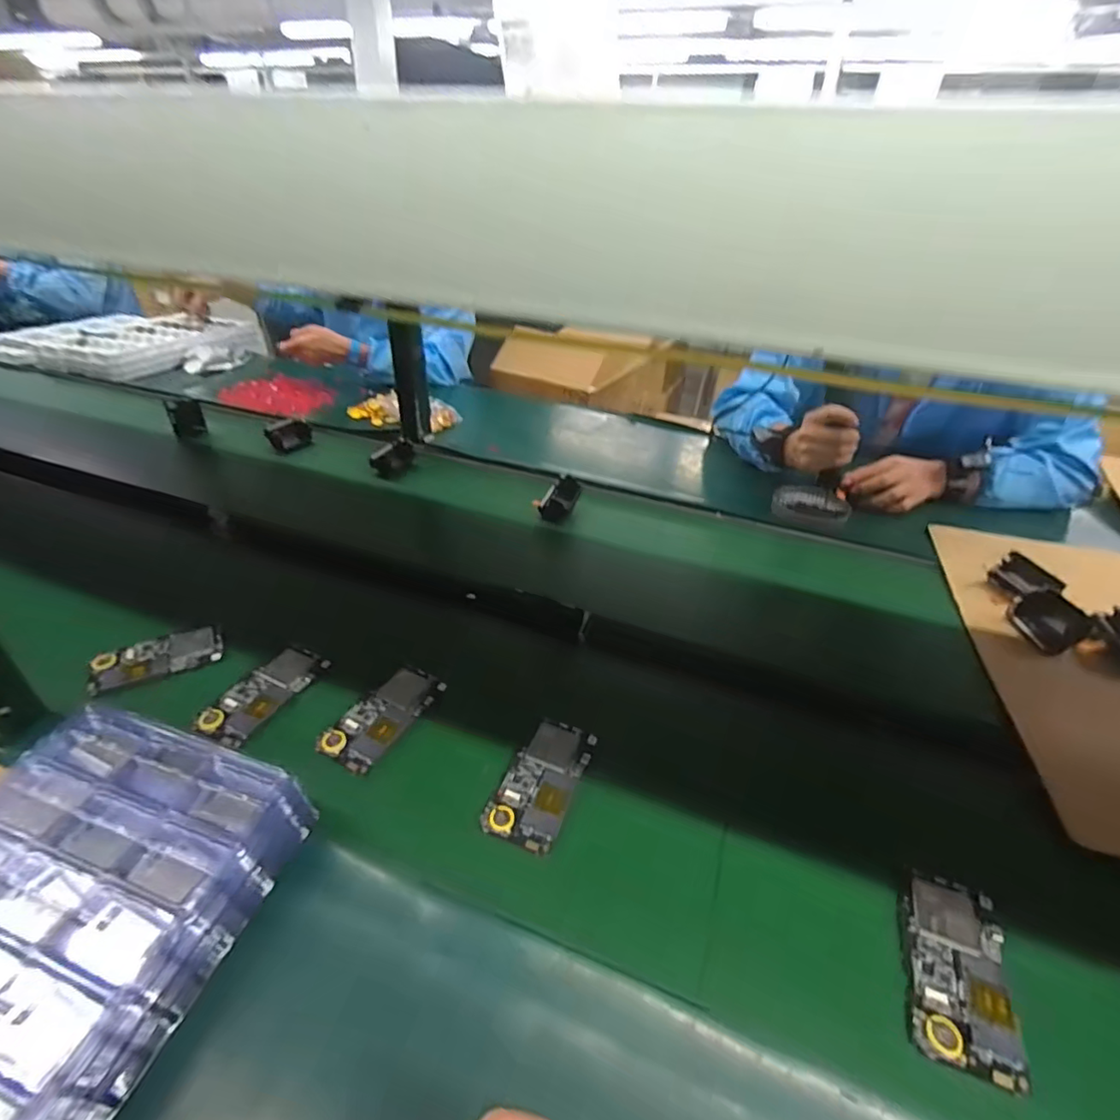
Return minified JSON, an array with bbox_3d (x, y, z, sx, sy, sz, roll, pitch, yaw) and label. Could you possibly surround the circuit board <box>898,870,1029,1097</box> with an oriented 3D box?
[{"bbox_3d":[0.280,0.287,0.400,0.065,0.011,0.121,17,38,16],"label":"circuit board"}]

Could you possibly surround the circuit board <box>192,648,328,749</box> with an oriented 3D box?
[{"bbox_3d":[-0.300,0.133,0.576,0.061,0.014,0.119,20,39,20],"label":"circuit board"}]

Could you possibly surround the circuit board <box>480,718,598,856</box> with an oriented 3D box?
[{"bbox_3d":[-0.015,0.196,0.507,0.062,0.006,0.122,19,40,17],"label":"circuit board"}]

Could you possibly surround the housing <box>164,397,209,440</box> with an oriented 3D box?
[{"bbox_3d":[-0.699,-0.259,1.065,0.054,0.083,0.018,-22,43,-31],"label":"housing"}]

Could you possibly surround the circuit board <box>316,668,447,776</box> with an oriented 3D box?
[{"bbox_3d":[-0.172,0.149,0.556,0.060,0.011,0.121,21,39,22],"label":"circuit board"}]

